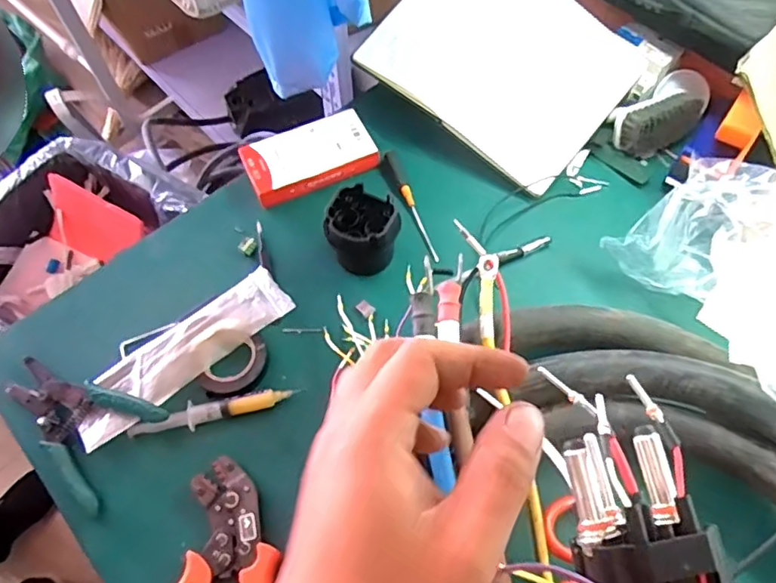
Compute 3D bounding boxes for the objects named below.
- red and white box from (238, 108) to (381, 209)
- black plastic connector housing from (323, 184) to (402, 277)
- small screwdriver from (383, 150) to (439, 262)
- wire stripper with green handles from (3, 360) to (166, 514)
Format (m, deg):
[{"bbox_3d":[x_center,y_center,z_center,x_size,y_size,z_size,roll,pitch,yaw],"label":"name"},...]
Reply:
[{"bbox_3d":[-0.090,-0.154,0.662,0.143,0.028,0.074,-23,64,-11],"label":"red and white box"},{"bbox_3d":[-0.024,-0.061,0.589,0.073,0.066,0.069,5,62,4],"label":"black plastic connector housing"},{"bbox_3d":[0.027,-0.098,0.651,0.015,0.013,0.150,-20,63,-9],"label":"small screwdriver"},{"bbox_3d":[-0.292,0.109,0.524,0.164,0.026,0.097,31,67,16],"label":"wire stripper with green handles"}]

